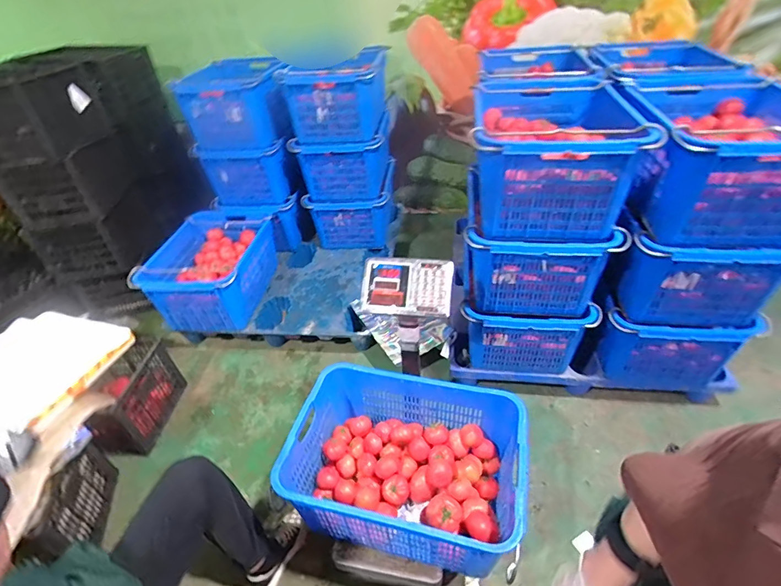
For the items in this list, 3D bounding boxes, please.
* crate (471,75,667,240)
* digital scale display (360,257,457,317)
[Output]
[{"bbox_3d":[0.485,-0.439,1.300,0.423,0.347,0.673,6,41,12],"label":"crate"},{"bbox_3d":[0.052,-0.013,1.222,0.254,0.065,0.168,7,78,14],"label":"digital scale display"}]

